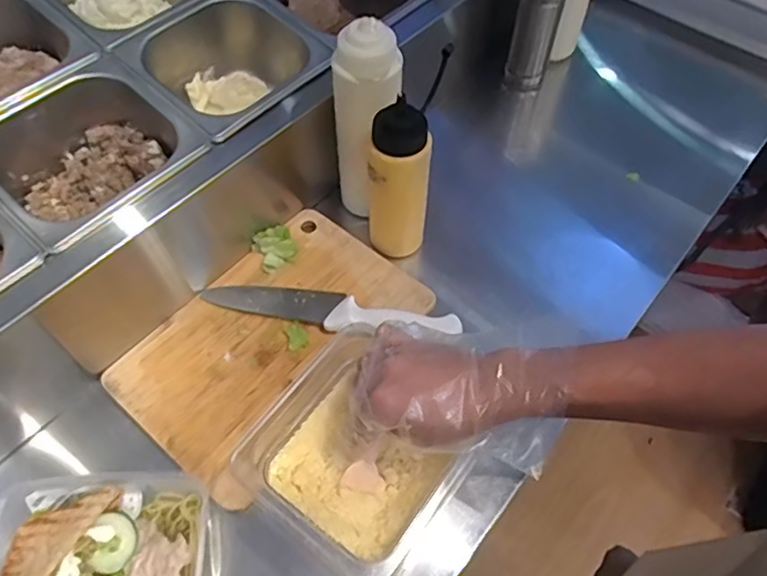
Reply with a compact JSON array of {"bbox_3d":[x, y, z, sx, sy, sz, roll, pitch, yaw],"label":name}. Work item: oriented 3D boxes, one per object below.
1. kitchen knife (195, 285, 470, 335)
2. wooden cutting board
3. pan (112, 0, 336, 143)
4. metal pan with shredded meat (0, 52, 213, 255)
[{"bbox_3d":[-0.058,0.021,0.608,0.272,0.029,0.044,13,58,7],"label":"kitchen knife"},{"bbox_3d":[-0.112,0.046,0.601,0.194,0.014,0.295,36,63,20],"label":"wooden cutting board"},{"bbox_3d":[-0.168,-0.231,0.638,0.183,0.103,0.171,-35,64,-21],"label":"pan"},{"bbox_3d":[-0.285,-0.120,0.564,0.162,0.086,0.174,36,63,20],"label":"metal pan with shredded meat"}]

